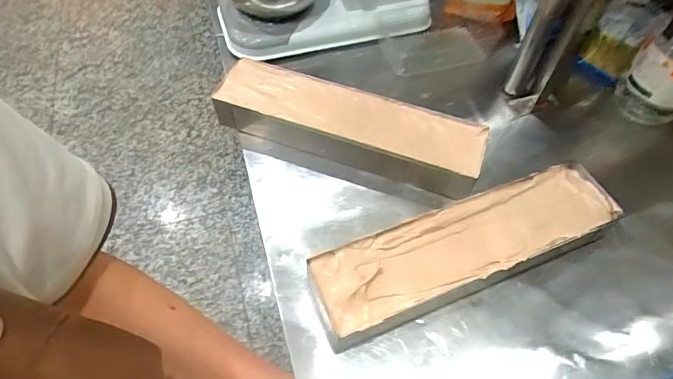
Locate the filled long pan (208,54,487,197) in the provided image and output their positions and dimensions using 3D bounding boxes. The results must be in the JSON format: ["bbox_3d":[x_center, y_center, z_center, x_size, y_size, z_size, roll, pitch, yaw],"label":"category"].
[{"bbox_3d":[0.014,-0.095,0.672,0.405,0.066,0.111,19,57,10],"label":"filled long pan"}]

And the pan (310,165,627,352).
[{"bbox_3d":[0.171,0.078,0.564,0.410,0.066,0.106,-18,58,-14],"label":"pan"}]

